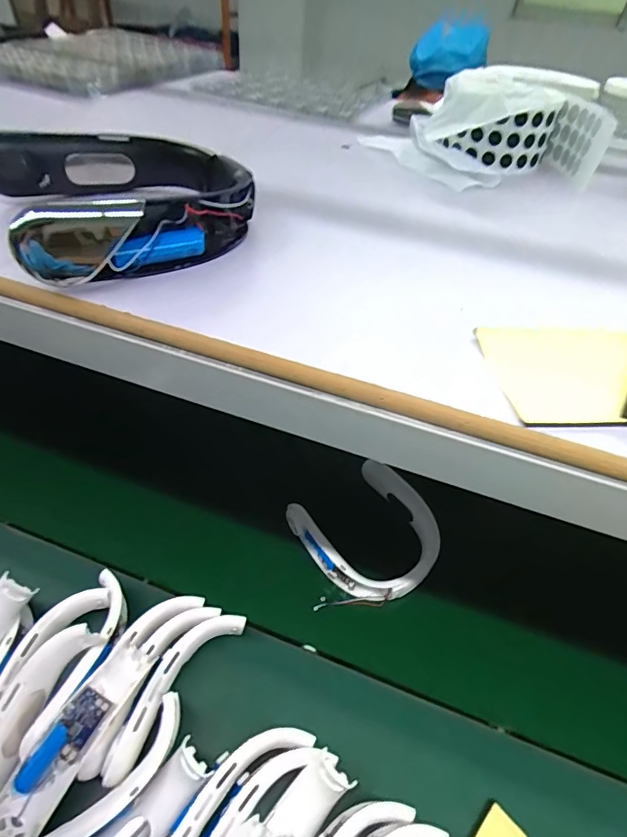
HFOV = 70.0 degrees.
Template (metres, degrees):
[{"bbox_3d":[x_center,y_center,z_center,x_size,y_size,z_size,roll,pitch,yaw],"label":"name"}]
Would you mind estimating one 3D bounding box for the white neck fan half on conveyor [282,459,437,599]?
[{"bbox_3d":[0.087,0.168,0.676,0.182,0.055,0.193,-28,55,-29],"label":"white neck fan half on conveyor"}]

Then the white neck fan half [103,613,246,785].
[{"bbox_3d":[-0.159,0.293,0.500,0.047,0.032,0.193,29,50,21],"label":"white neck fan half"}]

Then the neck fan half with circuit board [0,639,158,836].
[{"bbox_3d":[-0.242,0.324,0.446,0.051,0.047,0.185,28,66,20],"label":"neck fan half with circuit board"}]

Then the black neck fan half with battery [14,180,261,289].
[{"bbox_3d":[-0.117,-0.144,0.334,0.056,0.063,0.185,37,53,27],"label":"black neck fan half with battery"}]

